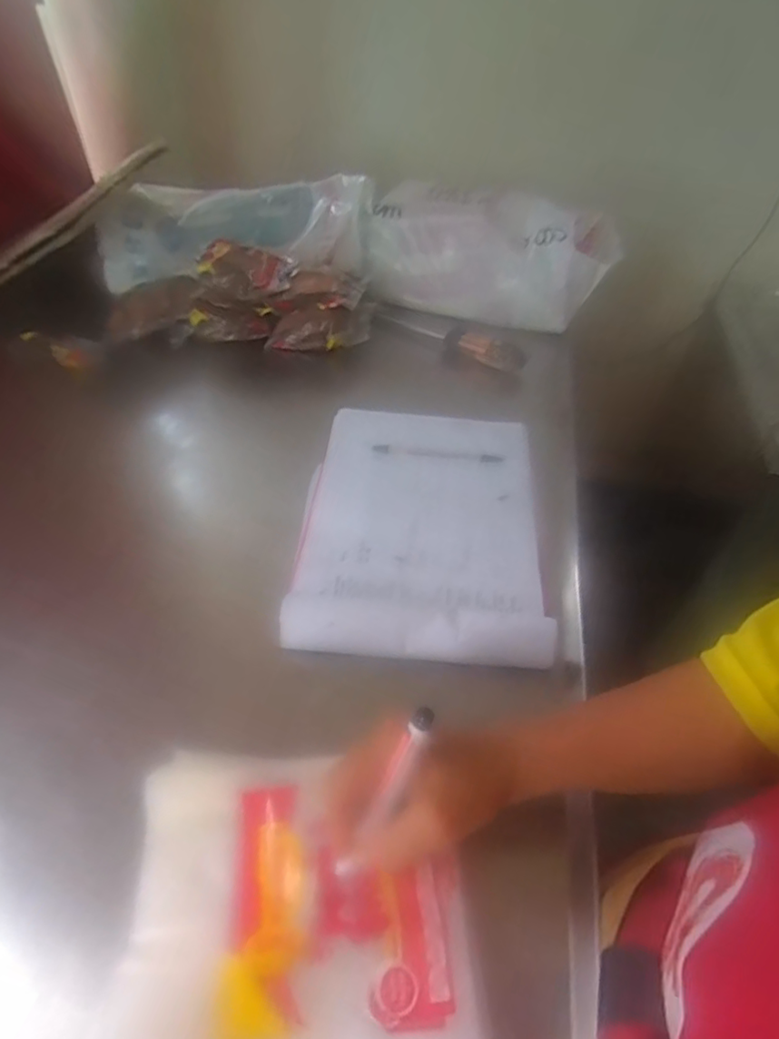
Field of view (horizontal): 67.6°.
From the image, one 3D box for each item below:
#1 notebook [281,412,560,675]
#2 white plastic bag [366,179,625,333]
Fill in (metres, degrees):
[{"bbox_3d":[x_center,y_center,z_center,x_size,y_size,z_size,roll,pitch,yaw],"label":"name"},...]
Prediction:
[{"bbox_3d":[0.030,-0.008,0.551,0.215,0.032,0.315,3,46,0],"label":"notebook"},{"bbox_3d":[0.144,-0.373,0.831,0.335,0.134,0.107,15,48,11],"label":"white plastic bag"}]

